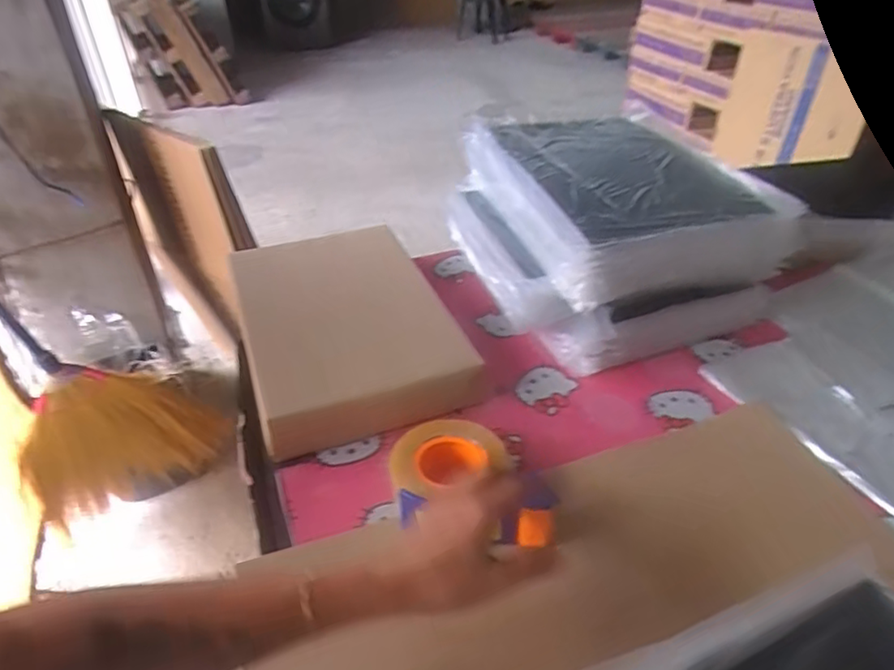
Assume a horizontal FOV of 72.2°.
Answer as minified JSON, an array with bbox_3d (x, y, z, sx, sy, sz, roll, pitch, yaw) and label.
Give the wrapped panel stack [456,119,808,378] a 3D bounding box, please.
[{"bbox_3d":[0.212,-0.152,0.902,0.362,0.191,0.390,-14,40,-17],"label":"wrapped panel stack"}]

